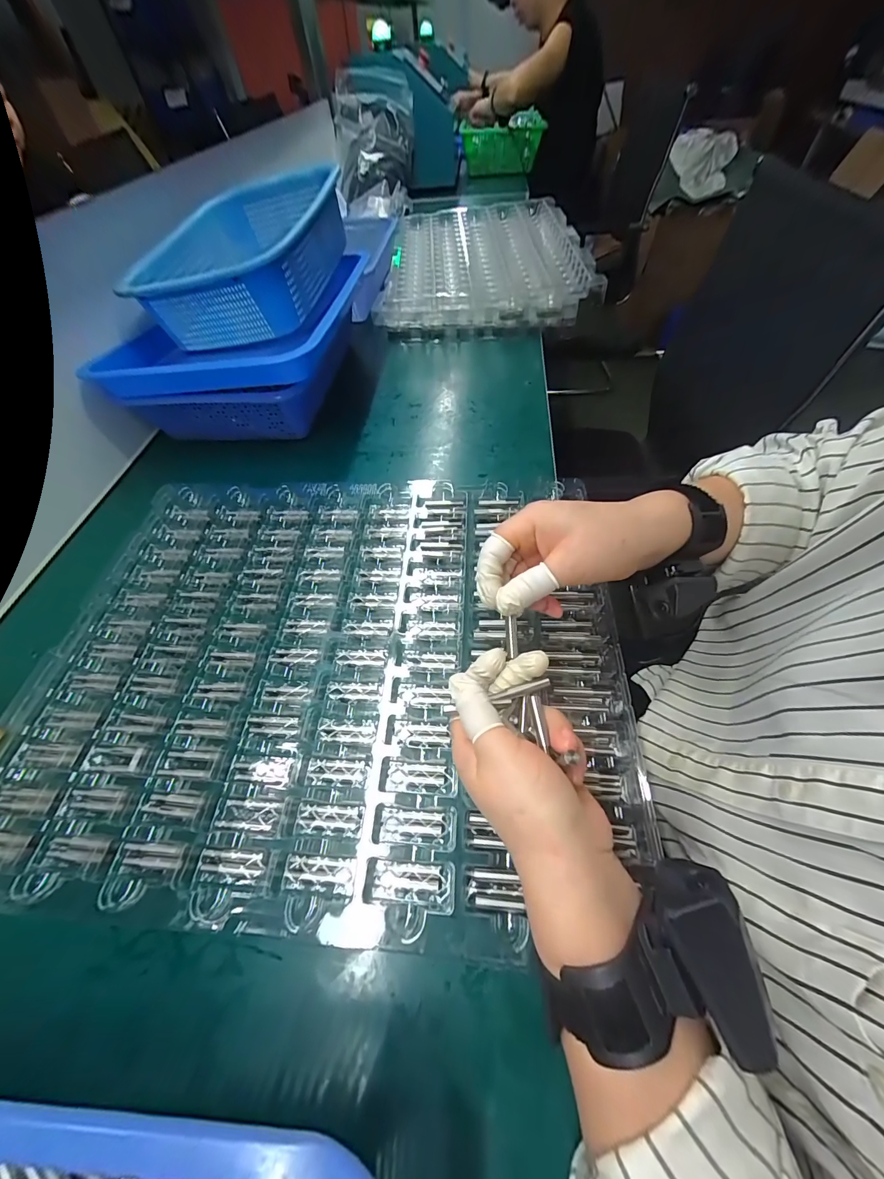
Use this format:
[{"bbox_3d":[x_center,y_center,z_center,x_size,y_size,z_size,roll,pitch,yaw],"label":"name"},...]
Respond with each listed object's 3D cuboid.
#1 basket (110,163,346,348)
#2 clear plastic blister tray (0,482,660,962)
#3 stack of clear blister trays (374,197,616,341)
[{"bbox_3d":[-0.259,-0.470,0.529,0.213,0.109,0.318,3,56,2],"label":"basket"},{"bbox_3d":[-0.102,0.048,0.334,0.484,0.026,0.377,2,56,4],"label":"clear plastic blister tray"},{"bbox_3d":[0.081,-0.644,0.760,0.387,0.088,0.492,1,56,1],"label":"stack of clear blister trays"}]

